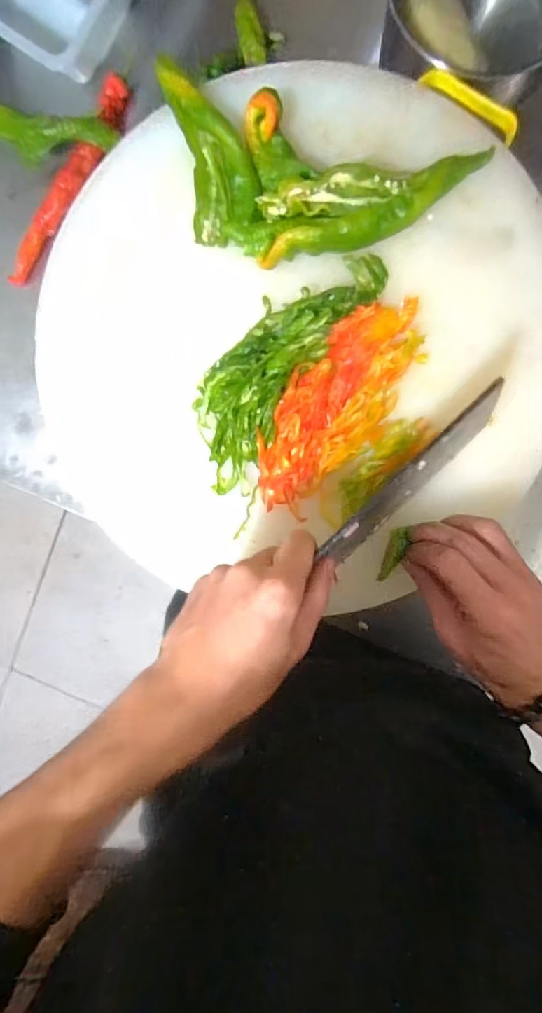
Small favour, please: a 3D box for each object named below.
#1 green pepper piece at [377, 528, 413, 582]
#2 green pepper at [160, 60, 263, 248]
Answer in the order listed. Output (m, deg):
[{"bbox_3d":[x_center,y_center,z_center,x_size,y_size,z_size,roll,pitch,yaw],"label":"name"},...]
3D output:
[{"bbox_3d":[0.095,0.037,0.374,0.013,0.006,0.046,23,90,2],"label":"green pepper piece"},{"bbox_3d":[-0.044,-0.268,0.352,0.053,0.017,0.131,-11,96,7],"label":"green pepper"}]

